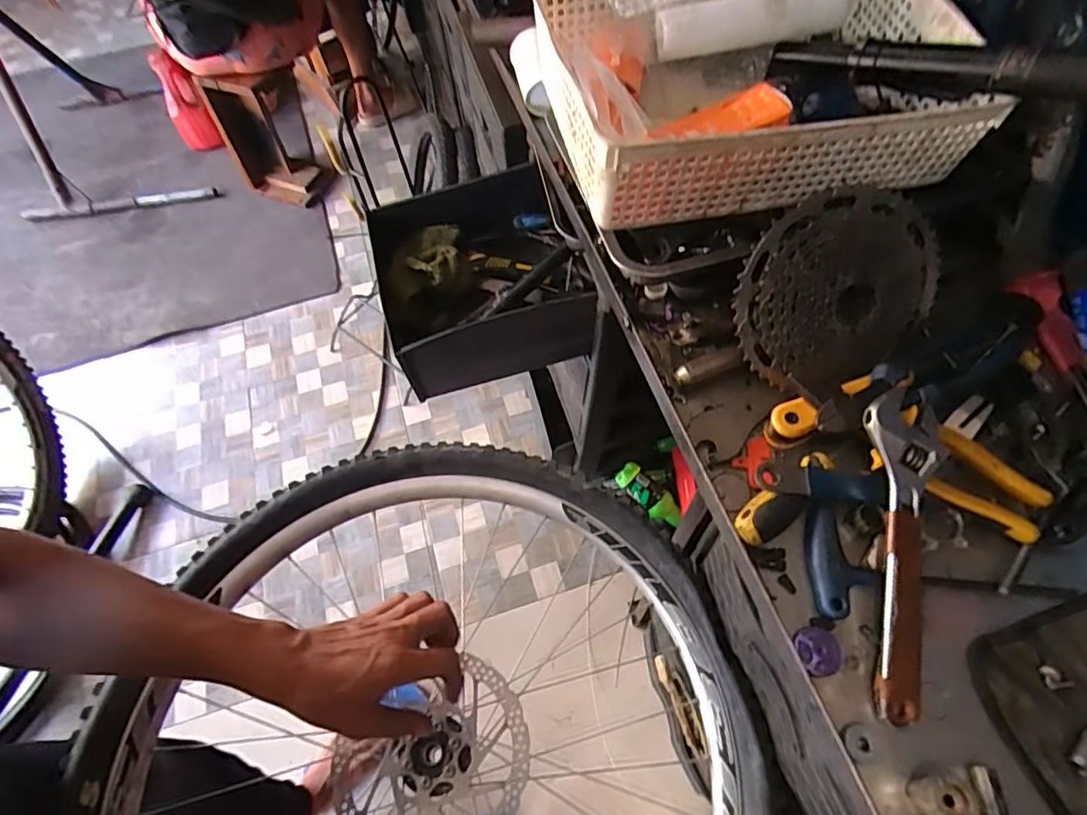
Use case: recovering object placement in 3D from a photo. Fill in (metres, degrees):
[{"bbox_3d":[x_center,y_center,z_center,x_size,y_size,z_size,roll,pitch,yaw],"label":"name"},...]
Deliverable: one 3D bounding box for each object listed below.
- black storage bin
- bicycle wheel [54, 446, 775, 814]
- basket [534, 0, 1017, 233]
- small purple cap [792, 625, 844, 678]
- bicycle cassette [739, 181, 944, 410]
[{"bbox_3d":[-0.099,-0.201,0.882,0.295,0.114,0.313,-15,61,-5],"label":"black storage bin"},{"bbox_3d":[-0.102,0.332,0.545,0.619,0.110,0.638,-1,61,2],"label":"bicycle wheel"},{"bbox_3d":[0.171,-0.285,0.480,0.322,0.100,0.237,-10,61,-2],"label":"basket"},{"bbox_3d":[0.207,0.179,0.426,0.038,0.013,0.034,-17,62,-6],"label":"small purple cap"},{"bbox_3d":[0.251,-0.097,0.483,0.174,0.159,0.043,-23,18,2],"label":"bicycle cassette"}]

